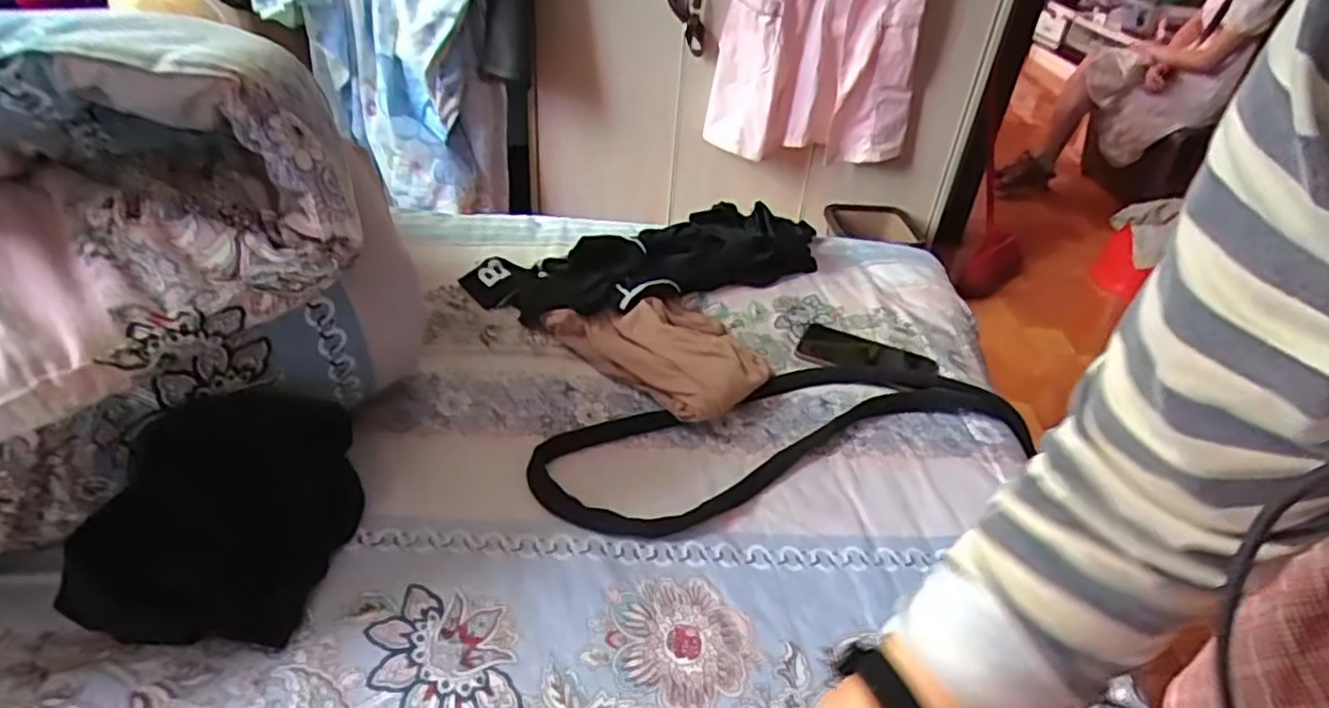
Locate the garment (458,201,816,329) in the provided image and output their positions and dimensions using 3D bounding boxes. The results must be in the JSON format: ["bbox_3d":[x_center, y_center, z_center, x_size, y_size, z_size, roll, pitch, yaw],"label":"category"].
[{"bbox_3d":[0.002,-0.140,0.986,0.502,0.081,0.209,-21,45,-33],"label":"garment"}]

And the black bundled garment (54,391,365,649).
[{"bbox_3d":[-0.342,0.120,0.567,0.150,0.123,0.190,4,36,-4],"label":"black bundled garment"}]

